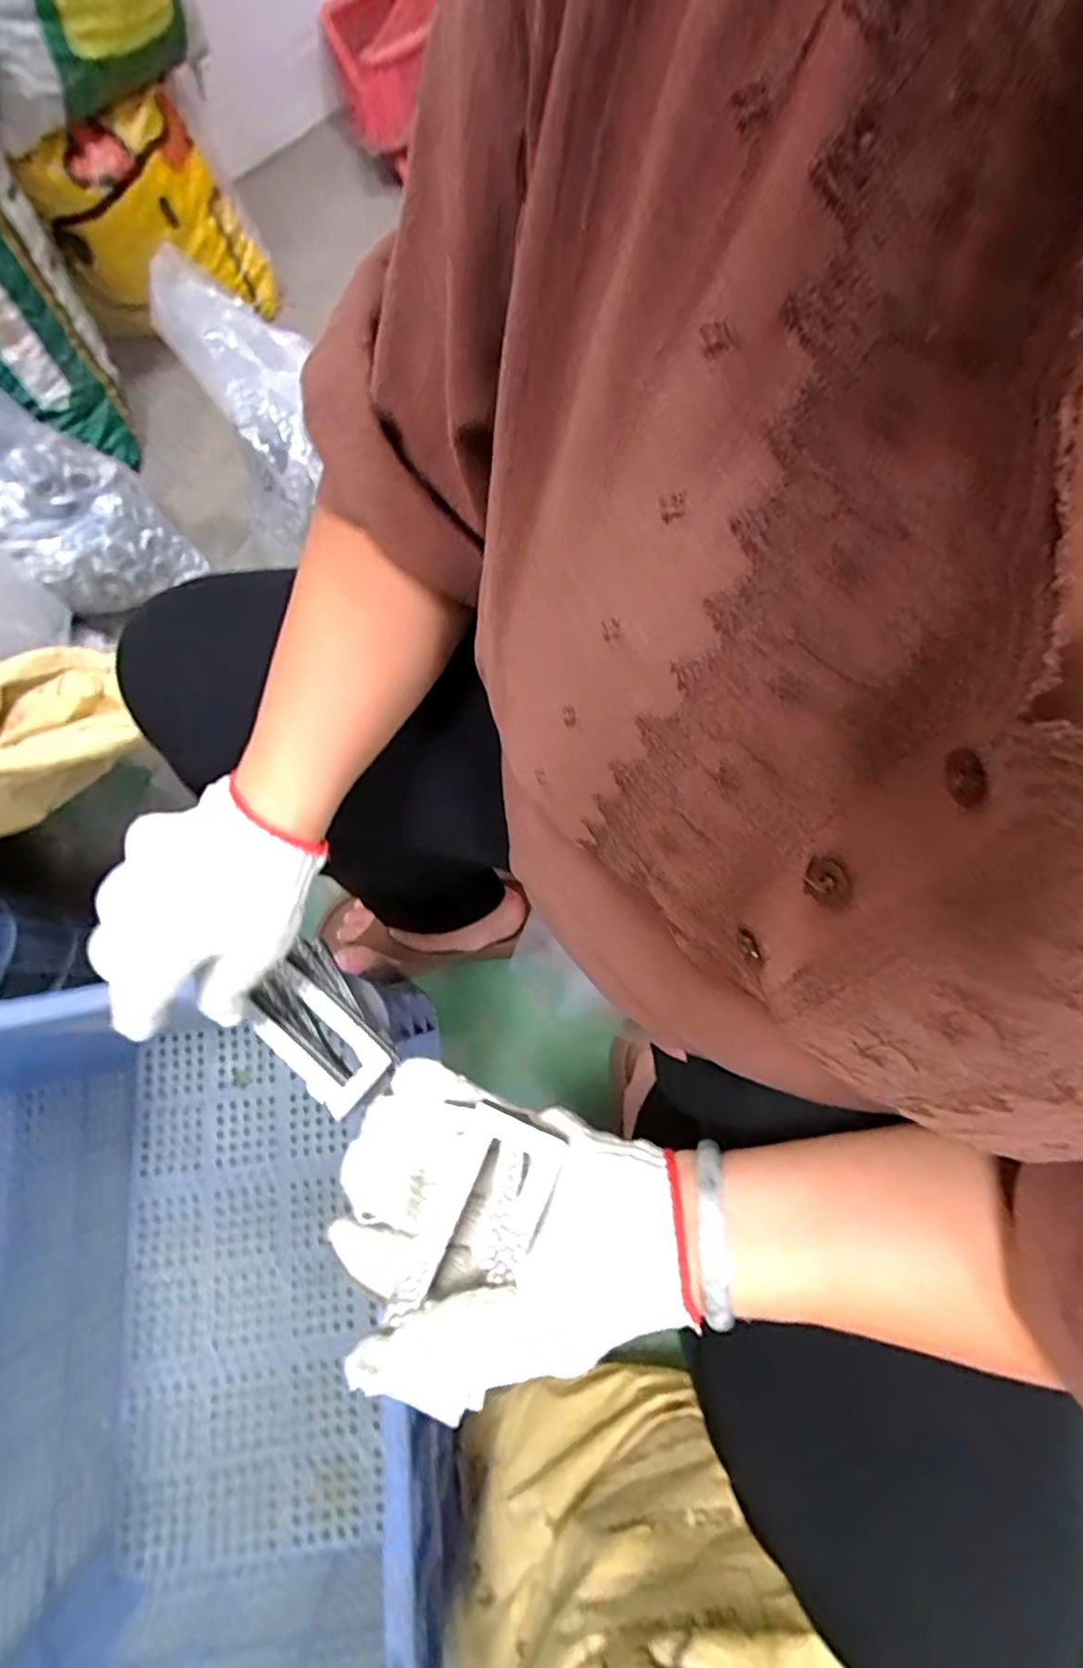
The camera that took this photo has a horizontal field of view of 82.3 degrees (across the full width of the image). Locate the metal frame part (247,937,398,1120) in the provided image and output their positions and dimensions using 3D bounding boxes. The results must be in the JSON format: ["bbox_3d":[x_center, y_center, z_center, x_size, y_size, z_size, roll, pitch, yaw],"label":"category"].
[{"bbox_3d":[-0.138,0.126,0.395,0.052,0.049,0.107,-40,79,-11],"label":"metal frame part"}]

